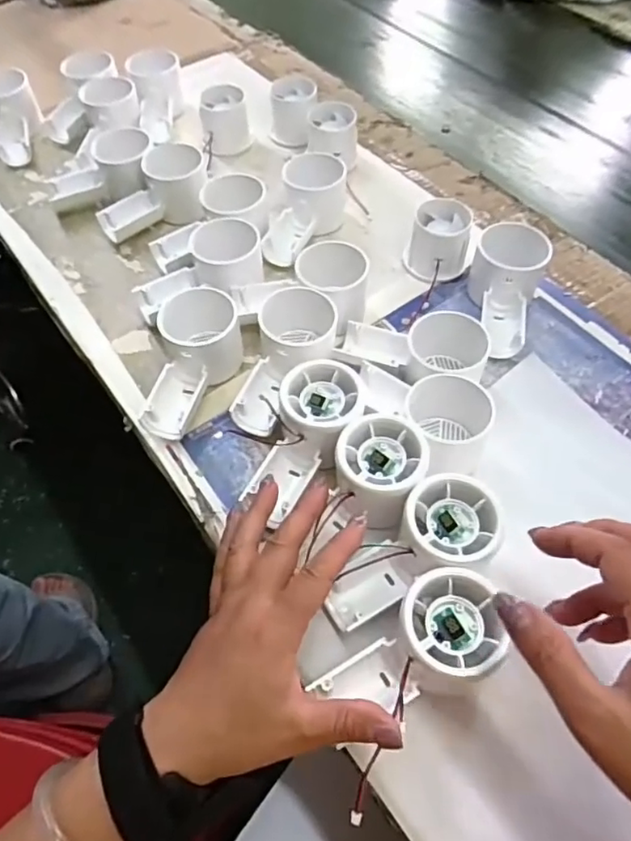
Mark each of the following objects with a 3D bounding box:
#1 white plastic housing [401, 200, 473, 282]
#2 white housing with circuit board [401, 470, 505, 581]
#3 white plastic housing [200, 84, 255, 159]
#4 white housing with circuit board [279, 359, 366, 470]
[{"bbox_3d":[0.109,-0.157,0.519,0.054,0.050,0.058,9,57,7],"label":"white plastic housing"},{"bbox_3d":[0.081,0.069,0.358,0.055,0.047,0.059,0,57,0],"label":"white housing with circuit board"},{"bbox_3d":[-0.099,-0.329,0.635,0.052,0.051,0.044,-9,57,-6],"label":"white plastic housing"},{"bbox_3d":[0.004,-0.004,0.412,0.057,0.047,0.057,0,57,0],"label":"white housing with circuit board"}]

